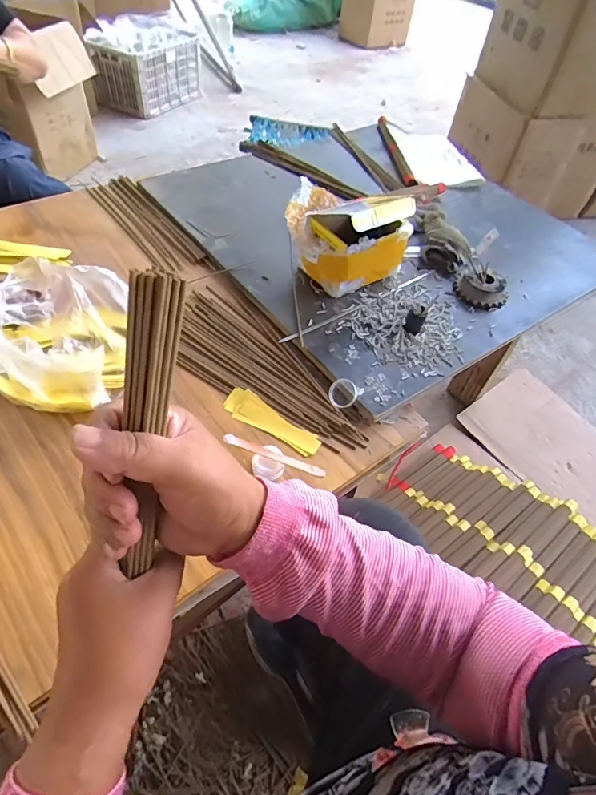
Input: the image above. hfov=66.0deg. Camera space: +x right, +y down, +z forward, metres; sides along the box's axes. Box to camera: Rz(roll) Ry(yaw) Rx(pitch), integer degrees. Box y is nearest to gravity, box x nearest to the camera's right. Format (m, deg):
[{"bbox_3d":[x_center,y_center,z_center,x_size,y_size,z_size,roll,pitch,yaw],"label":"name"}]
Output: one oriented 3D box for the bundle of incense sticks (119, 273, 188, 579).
[{"bbox_3d":[-0.077,0.019,0.237,0.022,0.164,0.015,12,21,5],"label":"bundle of incense sticks"}]

